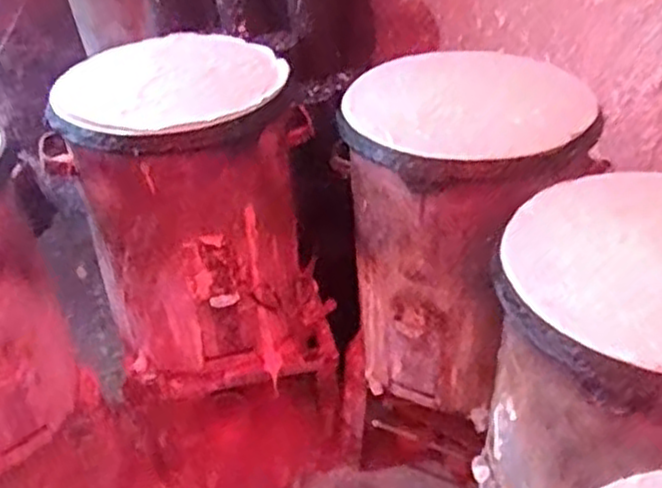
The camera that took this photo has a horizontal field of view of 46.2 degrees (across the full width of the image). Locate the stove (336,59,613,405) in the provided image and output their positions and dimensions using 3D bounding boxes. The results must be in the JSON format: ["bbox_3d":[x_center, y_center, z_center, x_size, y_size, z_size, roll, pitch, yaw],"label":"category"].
[{"bbox_3d":[0.213,-0.033,1.321,0.365,0.484,0.394,2,37,6],"label":"stove"}]

